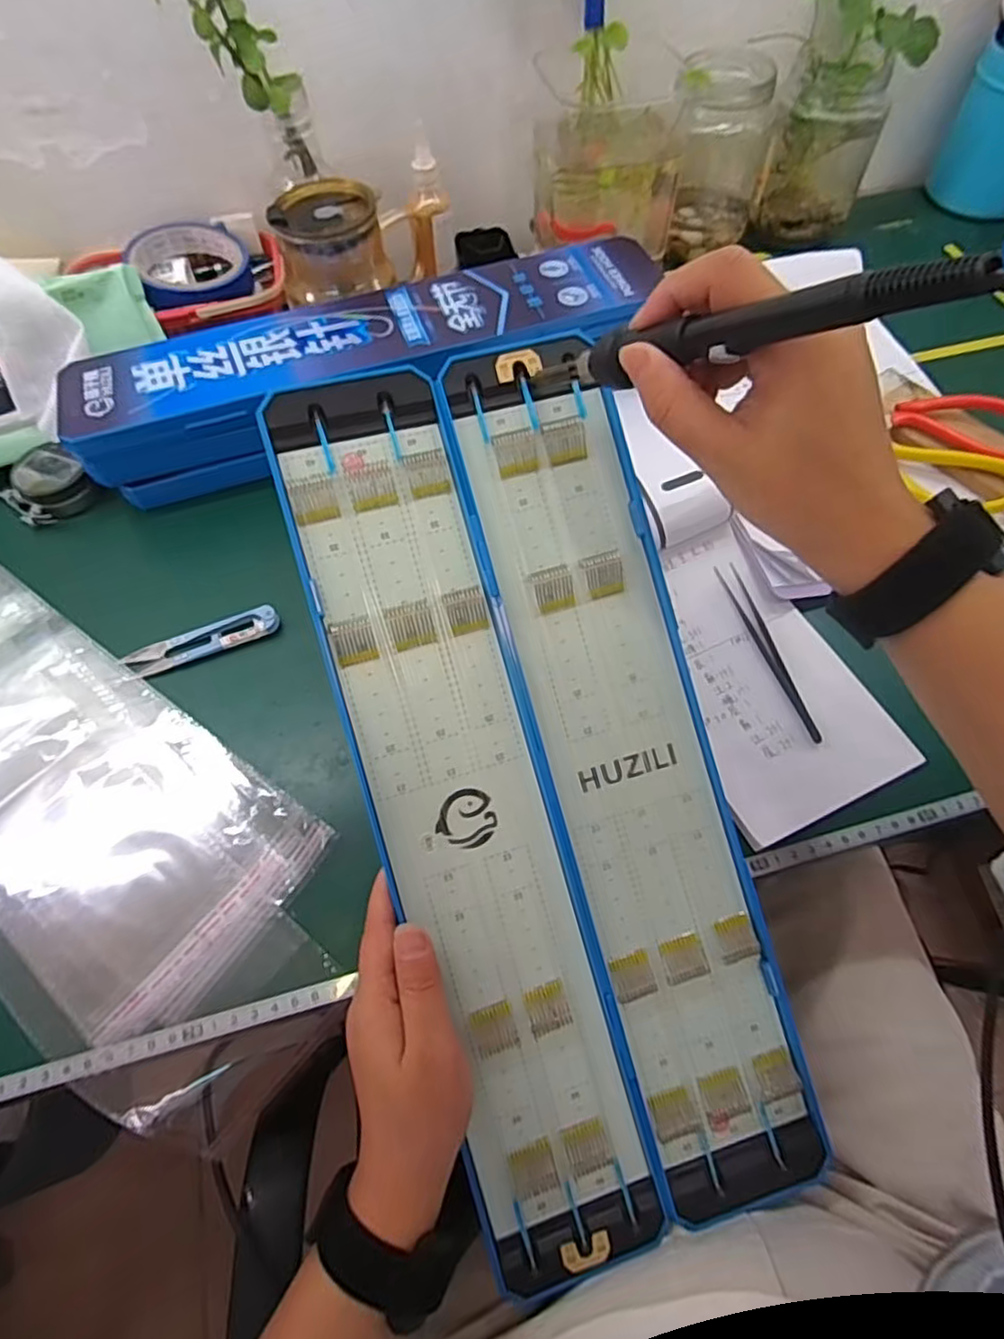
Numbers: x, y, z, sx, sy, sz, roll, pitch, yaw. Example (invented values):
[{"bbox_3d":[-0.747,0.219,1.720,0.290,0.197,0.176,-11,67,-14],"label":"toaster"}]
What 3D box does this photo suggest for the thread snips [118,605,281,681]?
[{"bbox_3d":[-0.194,-0.019,0.421,0.100,0.008,0.026,-18,62,-9],"label":"thread snips"}]

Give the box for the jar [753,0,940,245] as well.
[{"bbox_3d":[0.294,-0.483,0.574,0.087,0.165,0.092,-1,61,1],"label":"jar"}]

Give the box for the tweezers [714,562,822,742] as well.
[{"bbox_3d":[0.166,-0.014,0.410,0.013,0.005,0.130,-13,61,-6],"label":"tweezers"}]

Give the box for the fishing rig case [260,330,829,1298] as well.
[{"bbox_3d":[0.026,0.061,0.330,0.174,0.013,0.440,-17,90,-8],"label":"fishing rig case"}]

